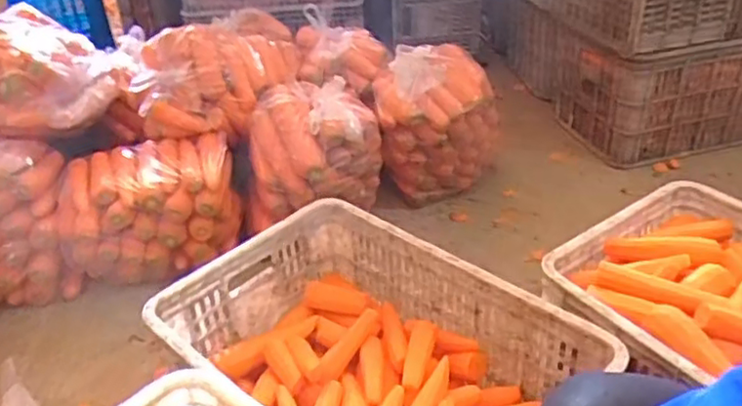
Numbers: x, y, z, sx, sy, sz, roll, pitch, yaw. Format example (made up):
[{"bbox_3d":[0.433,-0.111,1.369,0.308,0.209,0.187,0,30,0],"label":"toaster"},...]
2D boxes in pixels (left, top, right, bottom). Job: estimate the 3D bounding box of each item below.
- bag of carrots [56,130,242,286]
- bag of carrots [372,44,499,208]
[{"bbox_3d":[-0.437,0.004,1.344,0.336,0.187,0.220,-7,34,-6],"label":"bag of carrots"},{"bbox_3d":[0.144,-0.160,1.468,0.275,0.321,0.200,1,35,7],"label":"bag of carrots"}]

